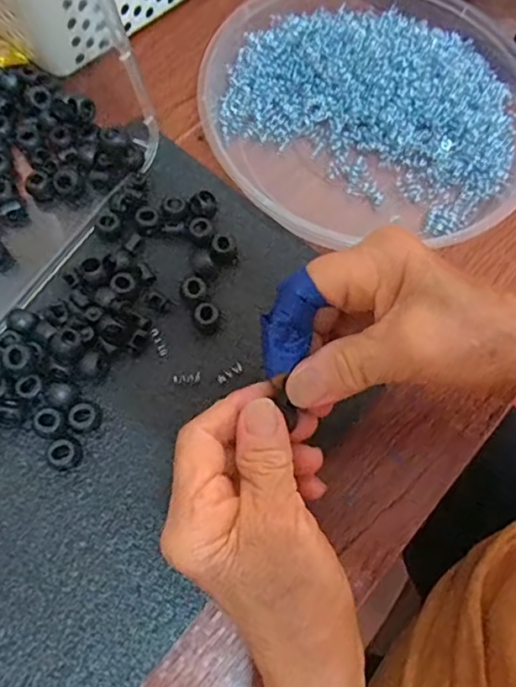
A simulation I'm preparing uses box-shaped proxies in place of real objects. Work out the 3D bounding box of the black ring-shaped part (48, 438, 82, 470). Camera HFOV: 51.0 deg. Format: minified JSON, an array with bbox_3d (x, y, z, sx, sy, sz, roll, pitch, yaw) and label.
[{"bbox_3d":[-0.104,0.059,0.291,0.014,0.013,0.016,-6,70,-6],"label":"black ring-shaped part"}]

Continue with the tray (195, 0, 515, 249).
[{"bbox_3d":[0.081,-0.167,0.384,0.236,0.034,0.224,2,69,-3],"label":"tray"}]

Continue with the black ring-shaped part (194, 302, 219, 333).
[{"bbox_3d":[-0.031,-0.016,0.323,0.014,0.012,0.015,1,70,-4],"label":"black ring-shaped part"}]

